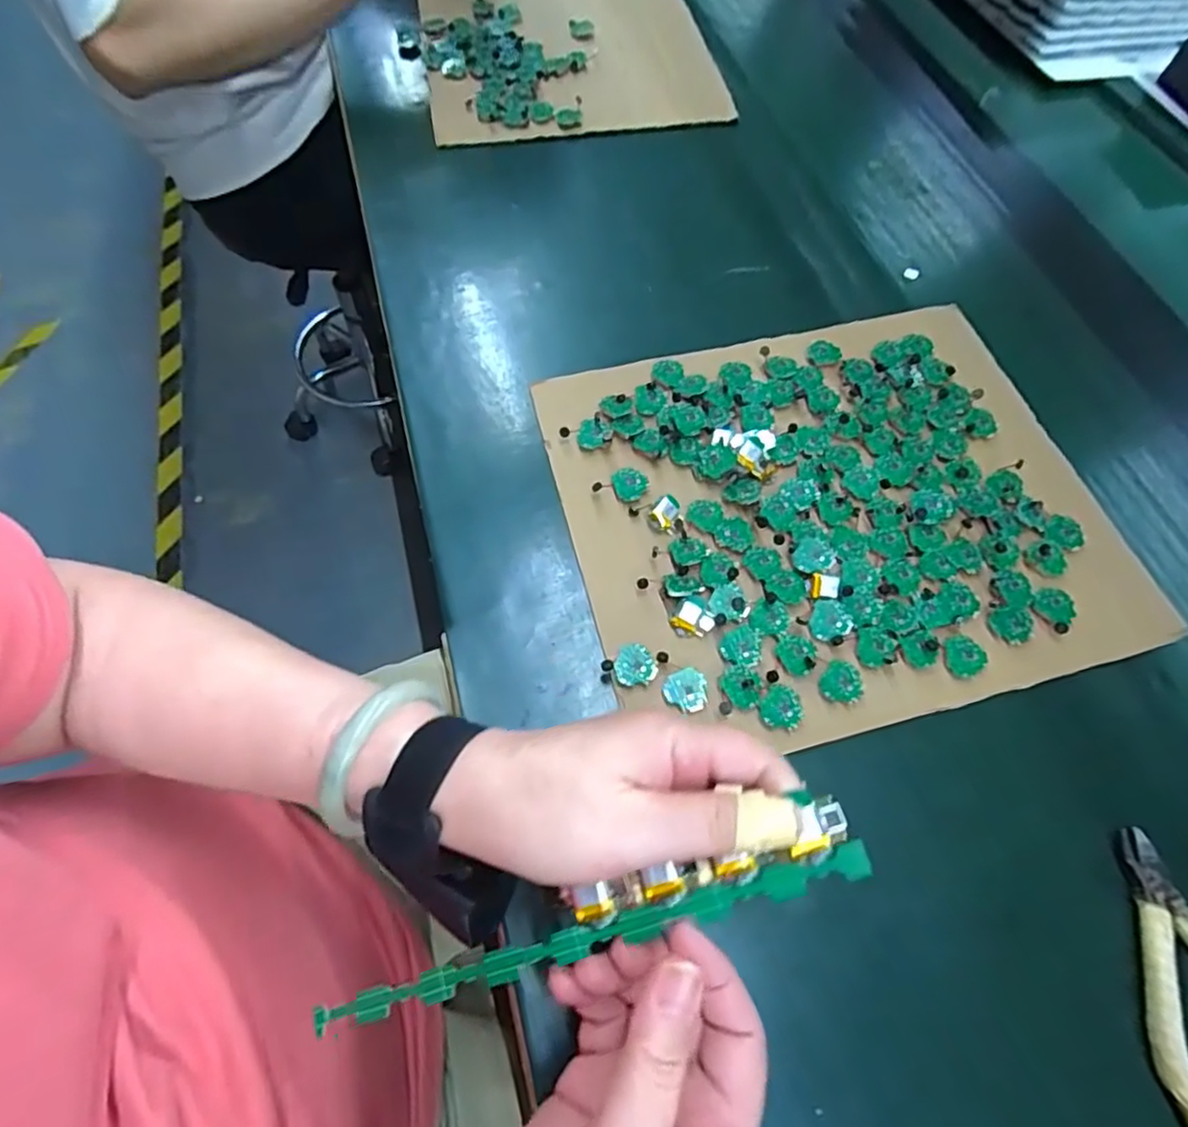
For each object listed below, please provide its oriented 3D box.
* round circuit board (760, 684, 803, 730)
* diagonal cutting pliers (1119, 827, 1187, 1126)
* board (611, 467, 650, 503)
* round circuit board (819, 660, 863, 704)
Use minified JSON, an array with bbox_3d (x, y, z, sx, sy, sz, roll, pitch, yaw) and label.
[{"bbox_3d":[0.106,0.081,0.368,0.022,0.004,0.025,29,67,14],"label":"round circuit board"},{"bbox_3d":[0.278,0.199,0.310,0.063,0.010,0.120,-17,65,-8],"label":"diagonal cutting pliers"},{"bbox_3d":[0.024,-0.052,0.433,0.023,0.006,0.025,0,63,0],"label":"board"},{"bbox_3d":[0.141,0.067,0.372,0.024,0.004,0.024,0,63,0],"label":"round circuit board"}]

